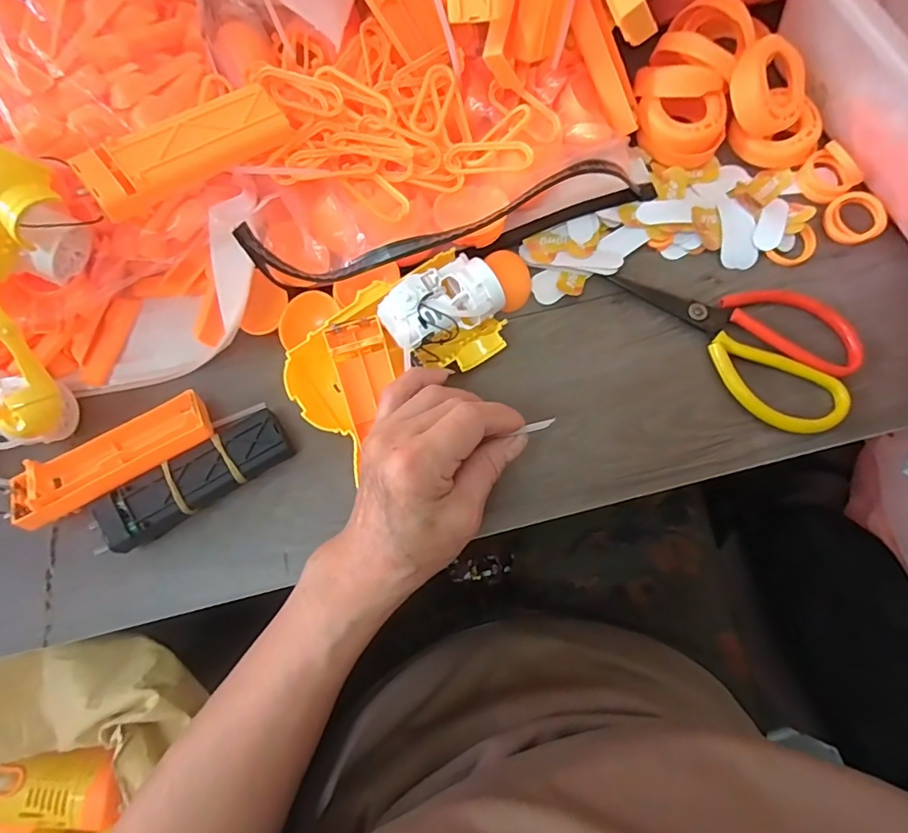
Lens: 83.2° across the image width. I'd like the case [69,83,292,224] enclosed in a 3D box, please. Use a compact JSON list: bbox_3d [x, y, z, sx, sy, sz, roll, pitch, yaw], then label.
[{"bbox_3d":[-0.144,-0.145,0.279,0.108,0.020,0.029,-40,81,-21],"label":"case"}]

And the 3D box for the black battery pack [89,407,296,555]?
[{"bbox_3d":[-0.152,0.034,0.301,0.108,0.026,0.037,-32,80,-7],"label":"black battery pack"}]

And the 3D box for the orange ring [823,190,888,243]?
[{"bbox_3d":[0.278,-0.138,0.354,0.040,0.006,0.035,-28,80,-6],"label":"orange ring"}]

